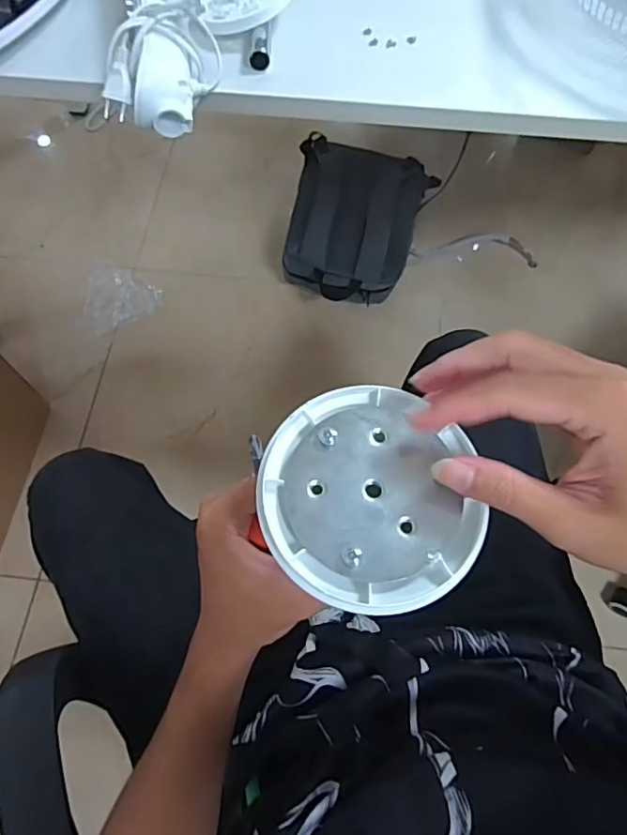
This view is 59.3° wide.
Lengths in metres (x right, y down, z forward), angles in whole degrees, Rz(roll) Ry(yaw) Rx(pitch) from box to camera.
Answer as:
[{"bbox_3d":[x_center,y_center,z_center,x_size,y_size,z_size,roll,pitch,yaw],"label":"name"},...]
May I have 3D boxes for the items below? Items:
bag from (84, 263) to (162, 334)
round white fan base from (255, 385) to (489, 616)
[{"bbox_3d":[-0.500,-0.335,1.443,0.195,0.024,0.219,-5,66,-2],"label":"bag"},{"bbox_3d":[0.026,0.036,0.258,0.098,0.012,0.102,-4,66,-2],"label":"round white fan base"}]

